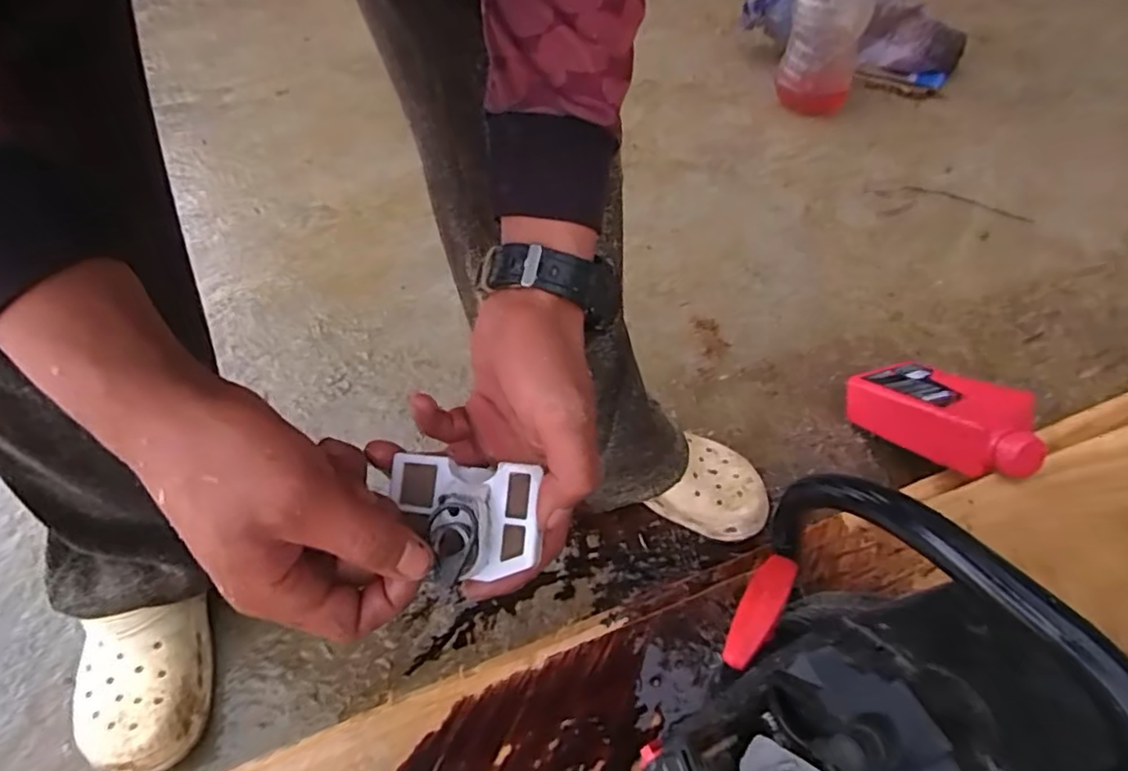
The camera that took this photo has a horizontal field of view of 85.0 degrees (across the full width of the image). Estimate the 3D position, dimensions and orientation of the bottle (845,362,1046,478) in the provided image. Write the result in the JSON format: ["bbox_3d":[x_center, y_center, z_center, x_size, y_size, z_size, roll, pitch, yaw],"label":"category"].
[{"bbox_3d":[0.439,0.031,0.696,0.110,0.063,0.225,-22,23,-12],"label":"bottle"}]

